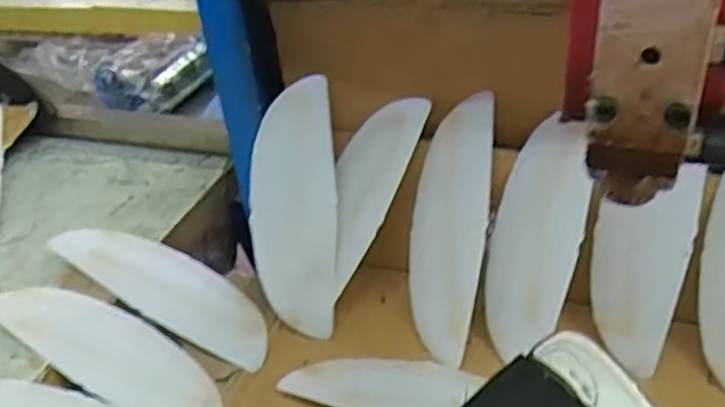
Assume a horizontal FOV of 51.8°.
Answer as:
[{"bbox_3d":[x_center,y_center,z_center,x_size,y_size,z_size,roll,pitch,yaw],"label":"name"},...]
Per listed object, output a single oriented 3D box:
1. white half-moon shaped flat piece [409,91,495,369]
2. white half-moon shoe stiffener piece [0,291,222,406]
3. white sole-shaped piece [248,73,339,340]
[{"bbox_3d":[0.071,0.018,0.620,0.010,0.210,0.073,11,-4,-41],"label":"white half-moon shaped flat piece"},{"bbox_3d":[-0.201,0.121,0.599,0.197,0.009,0.077,28,44,6],"label":"white half-moon shoe stiffener piece"},{"bbox_3d":[-0.057,0.003,0.636,0.073,0.214,0.009,2,2,-13],"label":"white sole-shaped piece"}]

